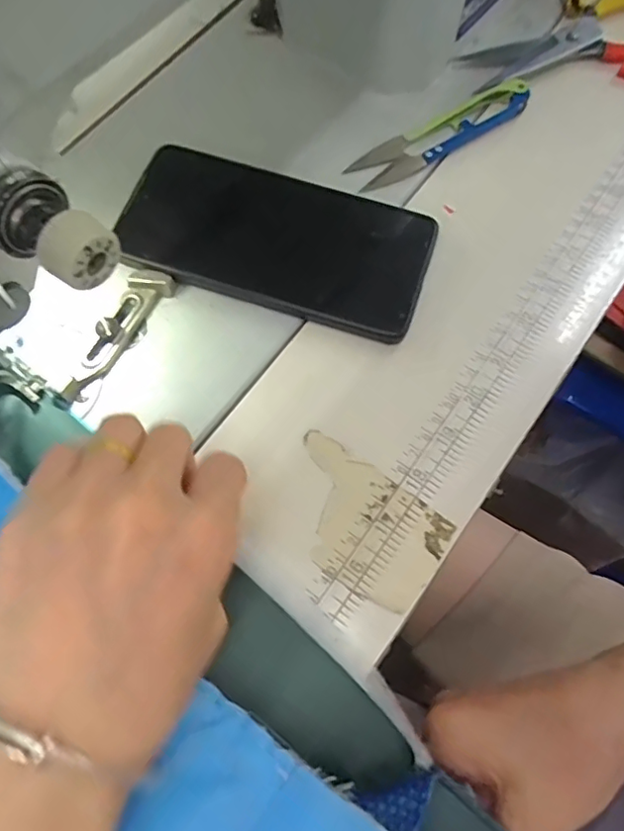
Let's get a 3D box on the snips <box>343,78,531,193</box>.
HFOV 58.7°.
[{"bbox_3d":[0.074,-0.164,0.321,0.111,0.017,0.026,-30,73,-11],"label":"snips"}]

